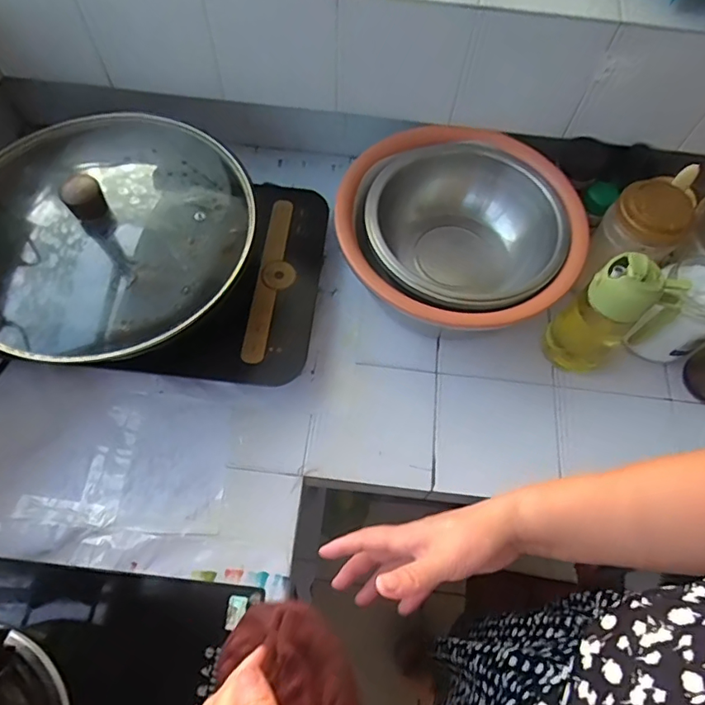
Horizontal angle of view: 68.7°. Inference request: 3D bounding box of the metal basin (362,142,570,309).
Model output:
[{"bbox_3d":[0.134,-0.149,0.664,0.228,0.092,0.247,1,64,-2],"label":"metal basin"}]

